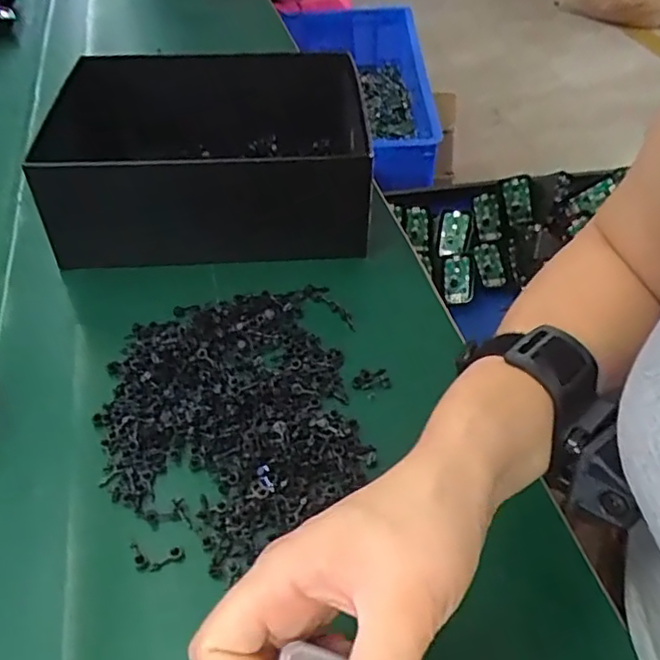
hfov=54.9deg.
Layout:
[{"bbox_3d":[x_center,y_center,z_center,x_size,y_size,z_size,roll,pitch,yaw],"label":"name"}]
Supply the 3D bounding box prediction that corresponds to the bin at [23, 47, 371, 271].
[{"bbox_3d":[-0.095,-0.140,0.510,0.239,0.096,0.183,-3,45,-1],"label":"bin"}]

